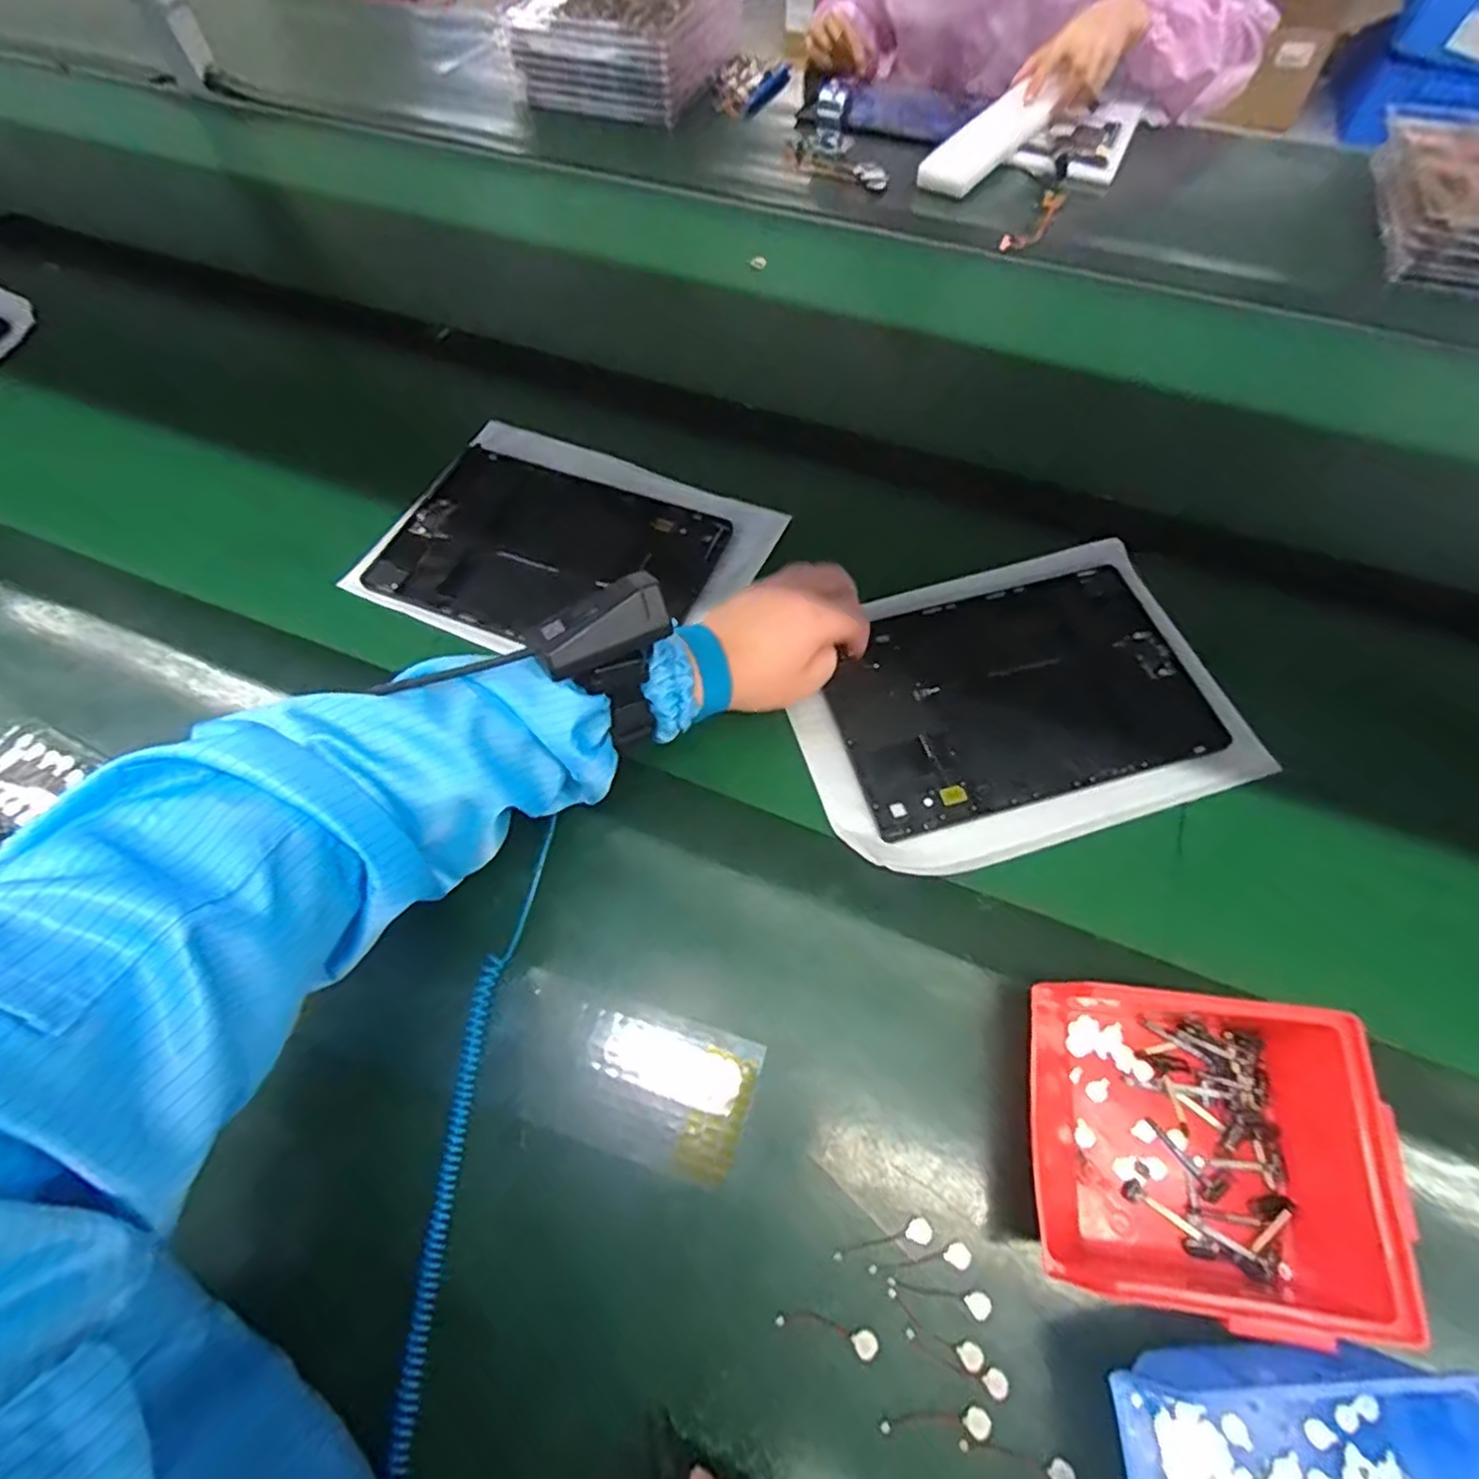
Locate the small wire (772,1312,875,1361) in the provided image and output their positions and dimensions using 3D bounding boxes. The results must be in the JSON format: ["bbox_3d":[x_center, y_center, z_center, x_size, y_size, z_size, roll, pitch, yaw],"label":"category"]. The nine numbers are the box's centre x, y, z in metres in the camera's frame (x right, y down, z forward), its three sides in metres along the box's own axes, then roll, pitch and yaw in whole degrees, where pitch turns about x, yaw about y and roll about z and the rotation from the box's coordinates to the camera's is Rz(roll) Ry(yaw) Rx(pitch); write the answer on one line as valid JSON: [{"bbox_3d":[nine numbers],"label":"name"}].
[{"bbox_3d":[0.040,0.269,0.327,0.047,0.004,0.011,12,63,7],"label":"small wire"}]

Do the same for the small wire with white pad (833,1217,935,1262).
[{"bbox_3d":[0.069,0.238,0.344,0.048,0.004,0.011,-7,63,-3],"label":"small wire with white pad"}]

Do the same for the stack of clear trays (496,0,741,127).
[{"bbox_3d":[-0.140,-0.895,0.904,0.243,0.092,0.240,18,64,9],"label":"stack of clear trays"}]

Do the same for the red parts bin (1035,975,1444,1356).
[{"bbox_3d":[0.211,0.183,0.333,0.149,0.068,0.133,8,63,5],"label":"red parts bin"}]

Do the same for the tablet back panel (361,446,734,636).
[{"bbox_3d":[-0.144,-0.140,0.554,0.240,0.015,0.152,19,64,10],"label":"tablet back panel"}]

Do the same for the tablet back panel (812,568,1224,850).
[{"bbox_3d":[0.182,-0.030,0.484,0.236,0.013,0.150,-15,63,-7],"label":"tablet back panel"}]

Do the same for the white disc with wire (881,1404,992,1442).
[{"bbox_3d":[0.086,0.296,0.314,0.046,0.004,0.011,2,62,1],"label":"white disc with wire"}]

